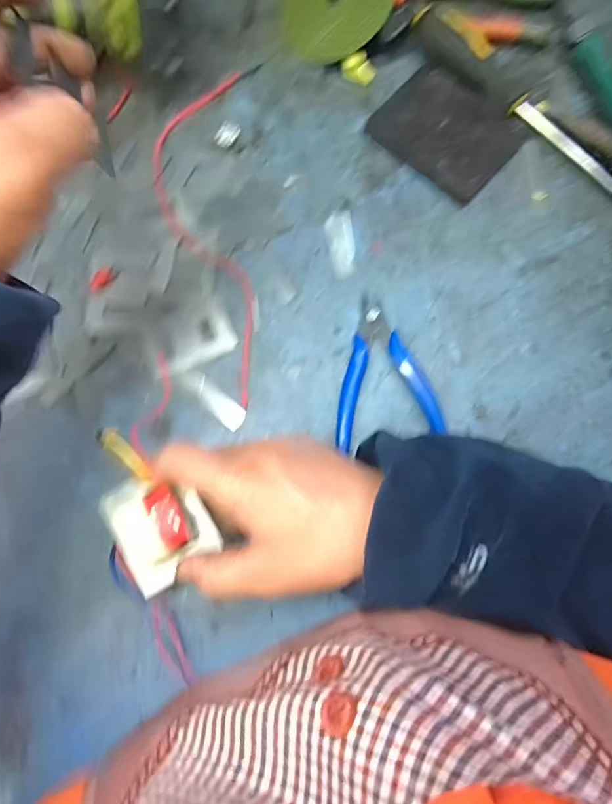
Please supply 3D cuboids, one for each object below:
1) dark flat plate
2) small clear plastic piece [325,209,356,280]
[{"bbox_3d":[0.114,-0.221,0.388,0.105,0.014,0.083,42,88,9],"label":"dark flat plate"},{"bbox_3d":[0.028,-0.125,0.379,0.020,0.004,0.056,-7,80,-1],"label":"small clear plastic piece"}]

